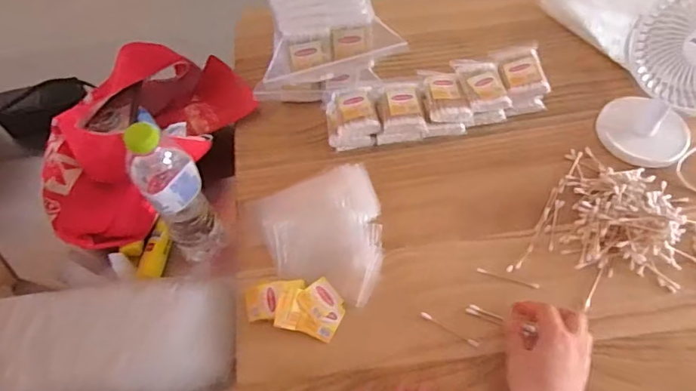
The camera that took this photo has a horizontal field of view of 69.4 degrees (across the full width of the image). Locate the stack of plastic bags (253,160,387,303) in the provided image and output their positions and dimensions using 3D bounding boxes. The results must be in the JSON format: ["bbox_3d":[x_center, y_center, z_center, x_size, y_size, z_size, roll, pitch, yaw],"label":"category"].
[{"bbox_3d":[-0.020,0.051,0.603,0.141,0.013,0.159,-21,71,-7],"label":"stack of plastic bags"}]

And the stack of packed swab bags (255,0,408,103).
[{"bbox_3d":[-0.044,-0.248,0.693,0.172,0.156,0.195,-13,58,-5],"label":"stack of packed swab bags"}]

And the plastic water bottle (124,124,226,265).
[{"bbox_3d":[-0.200,-0.002,0.589,0.068,0.220,0.060,-31,63,-17],"label":"plastic water bottle"}]

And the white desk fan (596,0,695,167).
[{"bbox_3d":[0.394,-0.136,0.594,0.103,0.219,0.143,-41,65,-20],"label":"white desk fan"}]

